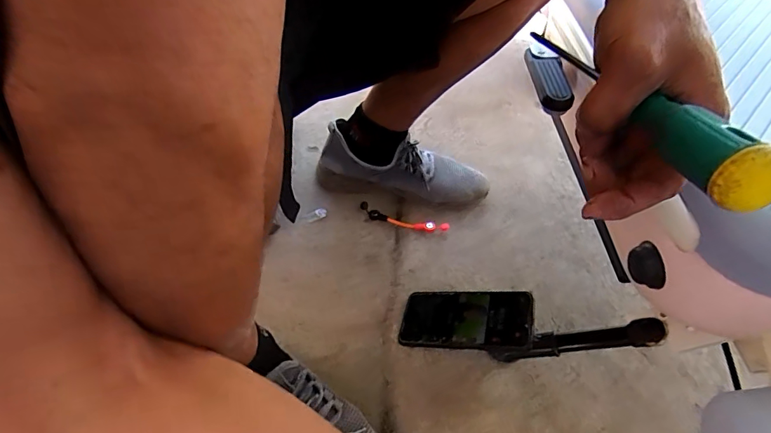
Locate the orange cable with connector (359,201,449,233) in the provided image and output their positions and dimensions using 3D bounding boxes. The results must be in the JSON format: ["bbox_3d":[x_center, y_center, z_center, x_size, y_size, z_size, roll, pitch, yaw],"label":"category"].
[{"bbox_3d":[0.027,0.006,0.684,0.139,0.017,0.025,14,50,10],"label":"orange cable with connector"}]

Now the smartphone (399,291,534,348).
[{"bbox_3d":[0.093,0.122,0.531,0.160,0.012,0.073,-7,44,27],"label":"smartphone"}]

